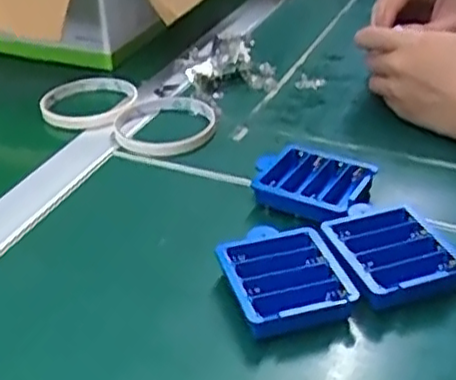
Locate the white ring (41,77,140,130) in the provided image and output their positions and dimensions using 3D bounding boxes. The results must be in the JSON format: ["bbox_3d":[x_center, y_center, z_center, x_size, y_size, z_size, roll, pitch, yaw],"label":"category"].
[{"bbox_3d":[-0.125,-0.078,0.616,0.083,0.013,0.080,-1,33,1],"label":"white ring"}]

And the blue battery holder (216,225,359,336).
[{"bbox_3d":[0.033,0.052,0.414,0.063,0.024,0.074,-10,34,-12],"label":"blue battery holder"}]

